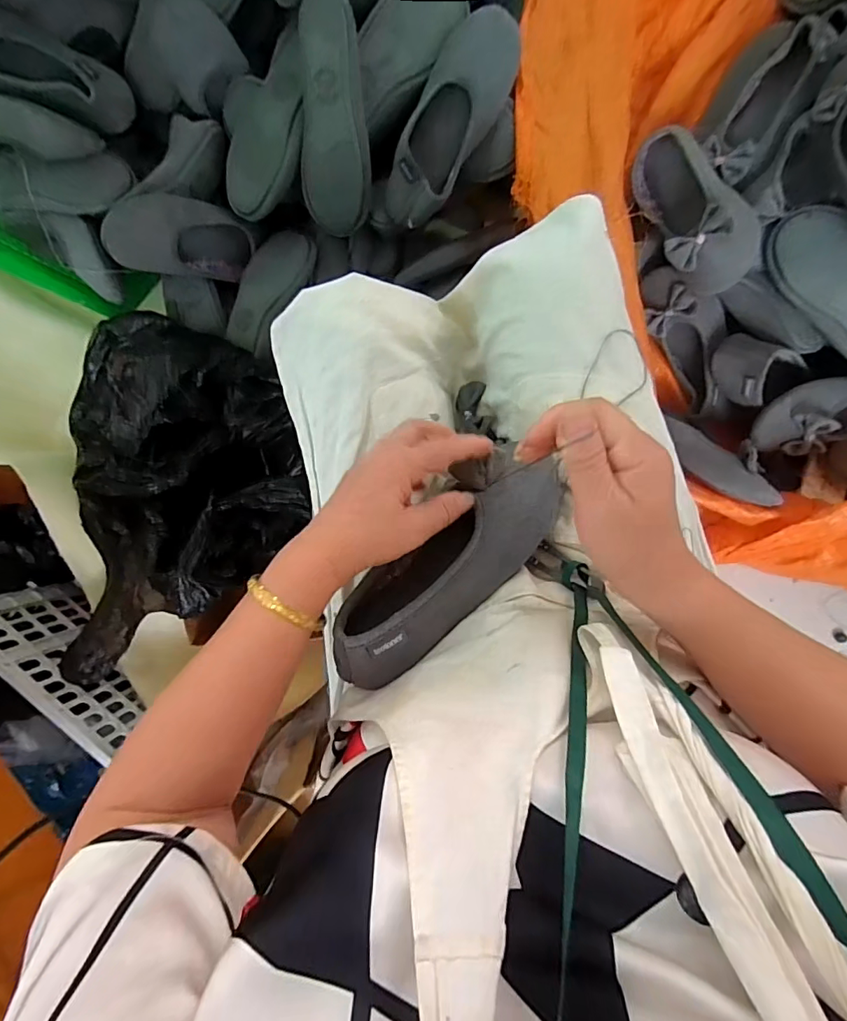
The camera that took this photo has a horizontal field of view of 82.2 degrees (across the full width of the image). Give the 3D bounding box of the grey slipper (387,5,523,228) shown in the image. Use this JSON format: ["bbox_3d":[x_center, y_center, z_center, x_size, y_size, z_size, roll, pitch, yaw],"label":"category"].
[{"bbox_3d":[0.030,-0.492,0.620,0.091,0.049,0.245,38,116,4],"label":"grey slipper"}]

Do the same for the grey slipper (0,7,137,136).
[{"bbox_3d":[-0.493,-0.559,0.628,0.230,0.079,0.103,27,95,5],"label":"grey slipper"}]

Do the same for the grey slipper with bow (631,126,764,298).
[{"bbox_3d":[0.356,-0.397,0.645,0.102,0.095,0.225,-19,71,7],"label":"grey slipper with bow"}]

